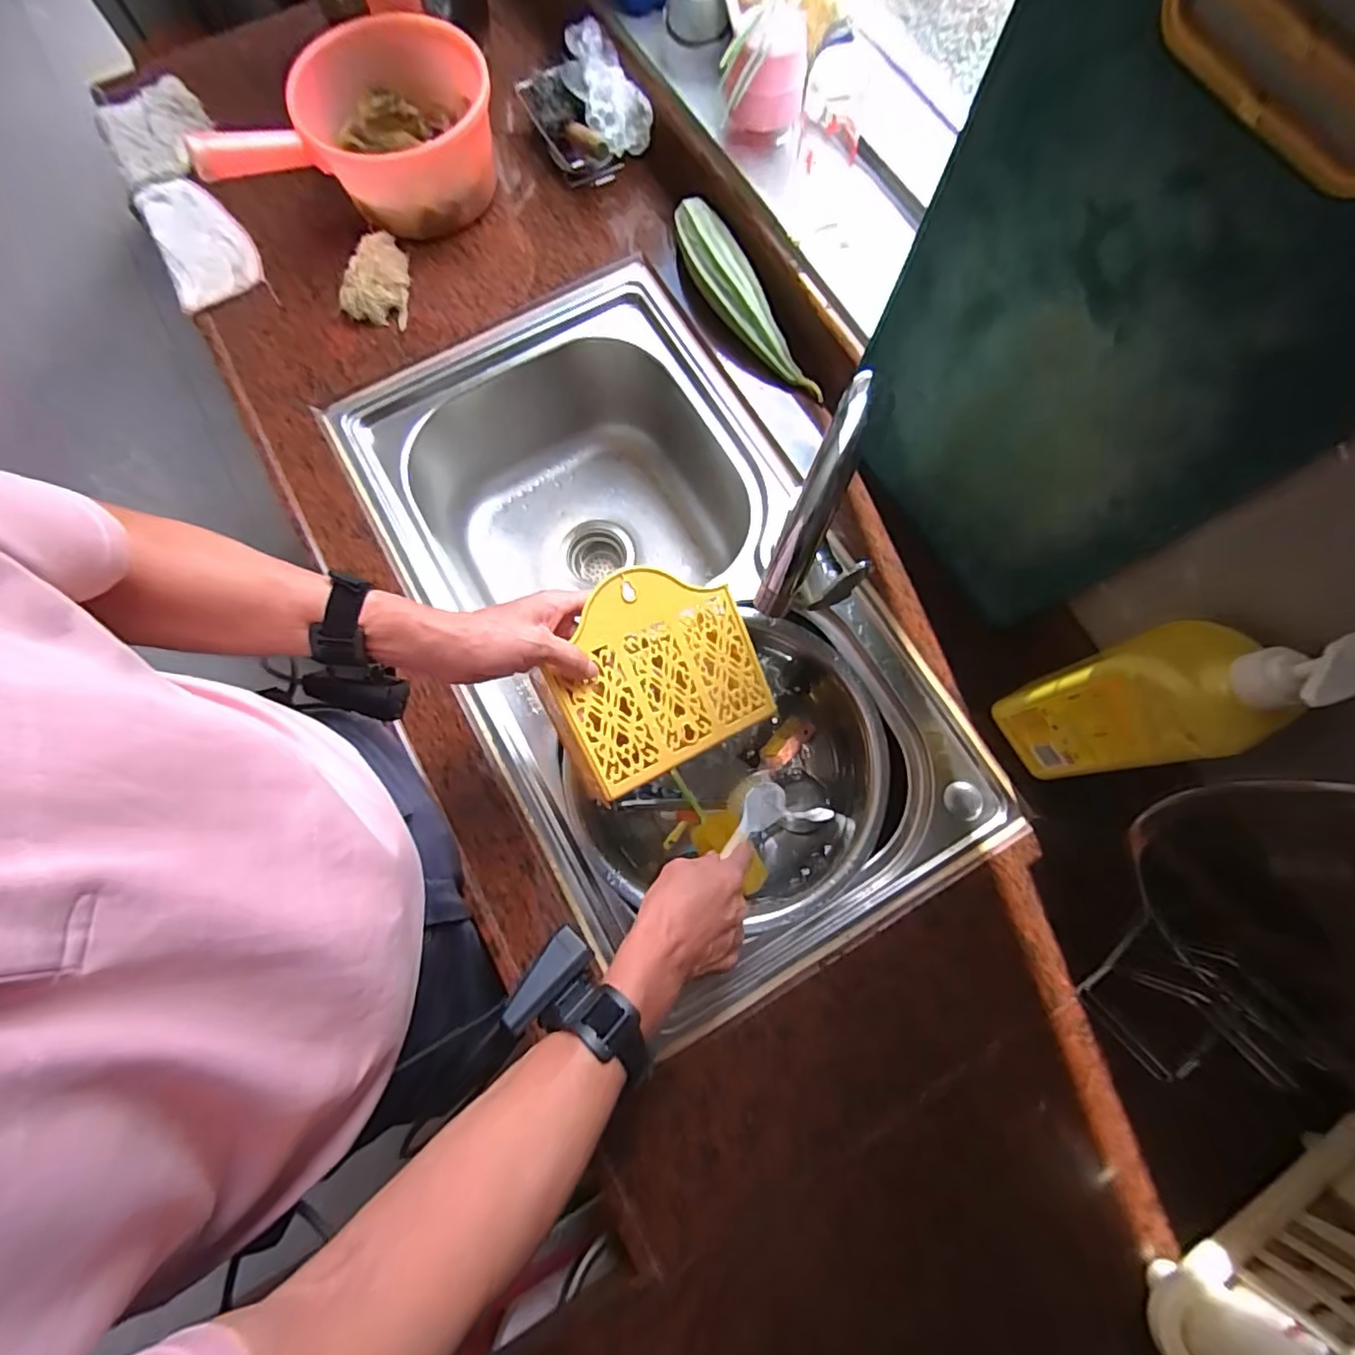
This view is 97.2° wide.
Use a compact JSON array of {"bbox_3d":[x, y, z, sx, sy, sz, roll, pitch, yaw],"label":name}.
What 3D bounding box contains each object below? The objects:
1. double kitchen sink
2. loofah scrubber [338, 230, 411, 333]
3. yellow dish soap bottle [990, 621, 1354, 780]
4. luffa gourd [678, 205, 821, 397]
[{"bbox_3d":[-0.026,-0.062,0.724,0.445,0.236,0.769,-29,78,-6],"label":"double kitchen sink"},{"bbox_3d":[-0.345,-0.464,0.690,0.065,0.046,0.102,11,76,1],"label":"loofah scrubber"},{"bbox_3d":[0.340,0.020,0.450,0.052,0.300,0.086,-27,78,-5],"label":"yellow dish soap bottle"},{"bbox_3d":[0.070,-0.423,0.685,0.054,0.064,0.262,-28,78,-8],"label":"luffa gourd"}]

